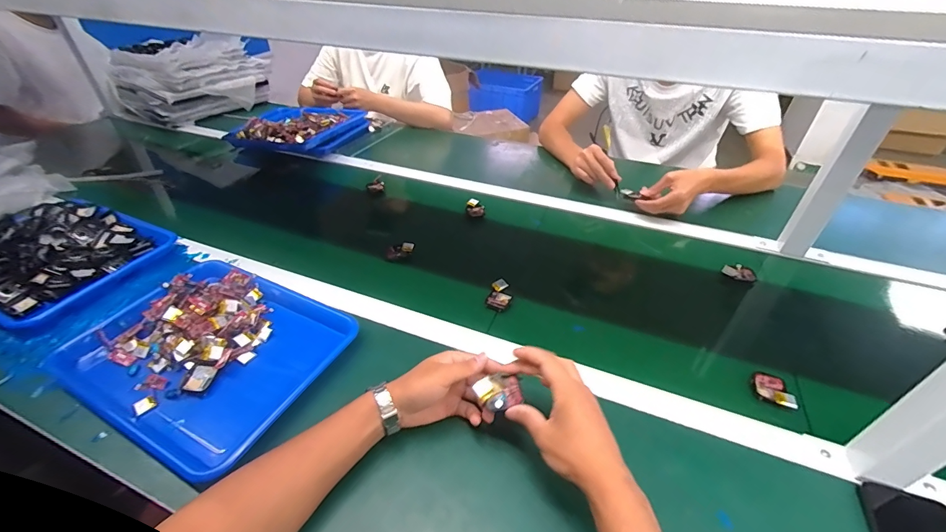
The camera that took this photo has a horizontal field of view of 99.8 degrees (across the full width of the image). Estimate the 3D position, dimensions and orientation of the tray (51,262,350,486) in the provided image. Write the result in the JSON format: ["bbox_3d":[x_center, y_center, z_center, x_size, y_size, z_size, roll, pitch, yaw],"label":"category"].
[{"bbox_3d":[-0.356,0.100,0.544,0.334,0.068,0.262,19,43,21],"label":"tray"}]

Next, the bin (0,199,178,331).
[{"bbox_3d":[-0.700,-0.025,0.664,0.294,0.045,0.251,15,42,17],"label":"bin"}]

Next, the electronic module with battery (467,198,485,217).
[{"bbox_3d":[0.005,-0.126,0.859,0.036,0.015,0.054,-3,40,-4],"label":"electronic module with battery"}]

